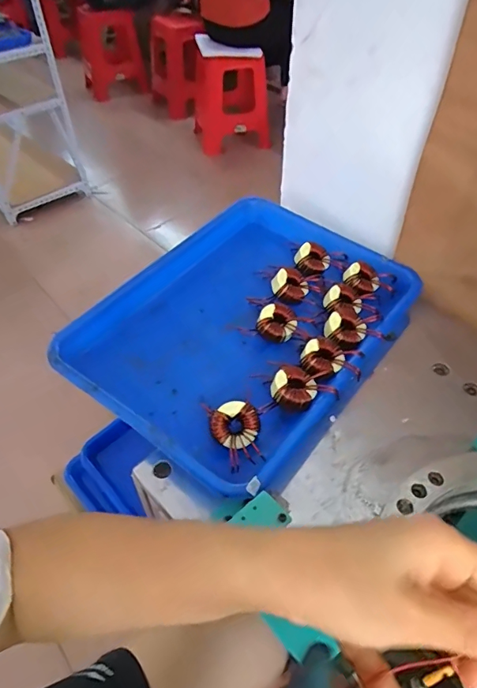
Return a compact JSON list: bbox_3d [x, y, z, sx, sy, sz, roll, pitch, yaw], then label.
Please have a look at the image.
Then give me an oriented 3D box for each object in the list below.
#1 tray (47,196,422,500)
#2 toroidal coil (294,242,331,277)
[{"bbox_3d":[0.014,-0.022,0.486,0.258,0.050,0.347,29,54,25],"label":"tray"},{"bbox_3d":[0.086,-0.098,0.530,0.040,0.018,0.048,6,48,7],"label":"toroidal coil"}]

